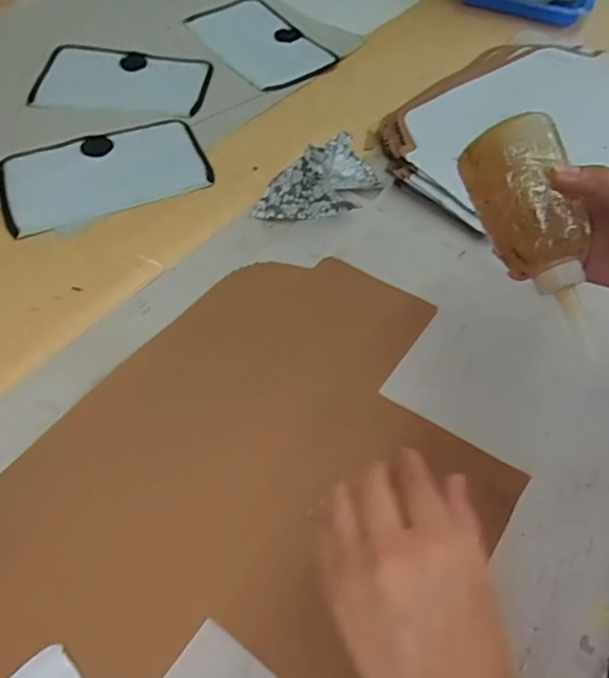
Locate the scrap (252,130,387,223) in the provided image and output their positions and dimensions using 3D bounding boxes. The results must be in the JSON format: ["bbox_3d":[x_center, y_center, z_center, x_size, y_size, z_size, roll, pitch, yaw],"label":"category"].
[{"bbox_3d":[0.017,-0.173,0.530,0.140,0.069,0.079,-25,59,-16],"label":"scrap"}]

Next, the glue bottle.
[{"bbox_3d":[0.154,-0.071,0.329,0.048,0.040,0.146,-23,90,-16],"label":"glue bottle"}]

